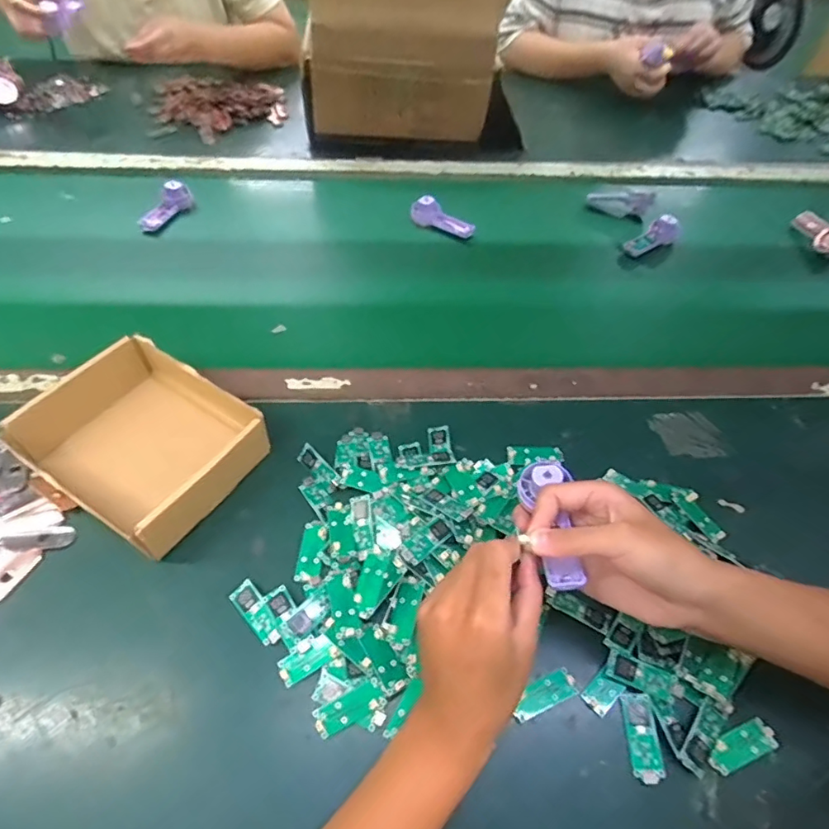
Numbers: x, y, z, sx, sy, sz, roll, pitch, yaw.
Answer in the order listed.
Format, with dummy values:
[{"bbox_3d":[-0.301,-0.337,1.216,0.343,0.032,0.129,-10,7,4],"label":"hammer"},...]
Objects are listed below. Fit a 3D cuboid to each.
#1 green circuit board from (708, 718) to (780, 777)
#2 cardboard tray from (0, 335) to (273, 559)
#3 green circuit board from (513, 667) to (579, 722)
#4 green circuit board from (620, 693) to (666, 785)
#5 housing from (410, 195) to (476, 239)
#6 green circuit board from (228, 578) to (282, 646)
[{"bbox_3d":[0.222,0.226,0.353,0.050,0.005,0.019,-15,55,-16],"label":"green circuit board"},{"bbox_3d":[-0.235,0.023,0.452,0.168,0.053,0.137,28,55,16],"label":"cardboard tray"},{"bbox_3d":[0.093,0.199,0.371,0.048,0.004,0.018,-18,56,-18],"label":"green circuit board"},{"bbox_3d":[0.154,0.218,0.352,0.019,0.006,0.051,-7,56,13],"label":"green circuit board"},{"bbox_3d":[0.040,-0.270,0.720,0.094,0.043,0.022,27,55,15],"label":"housing"},{"bbox_3d":[-0.120,0.150,0.393,0.019,0.004,0.051,-42,68,-8],"label":"green circuit board"}]

